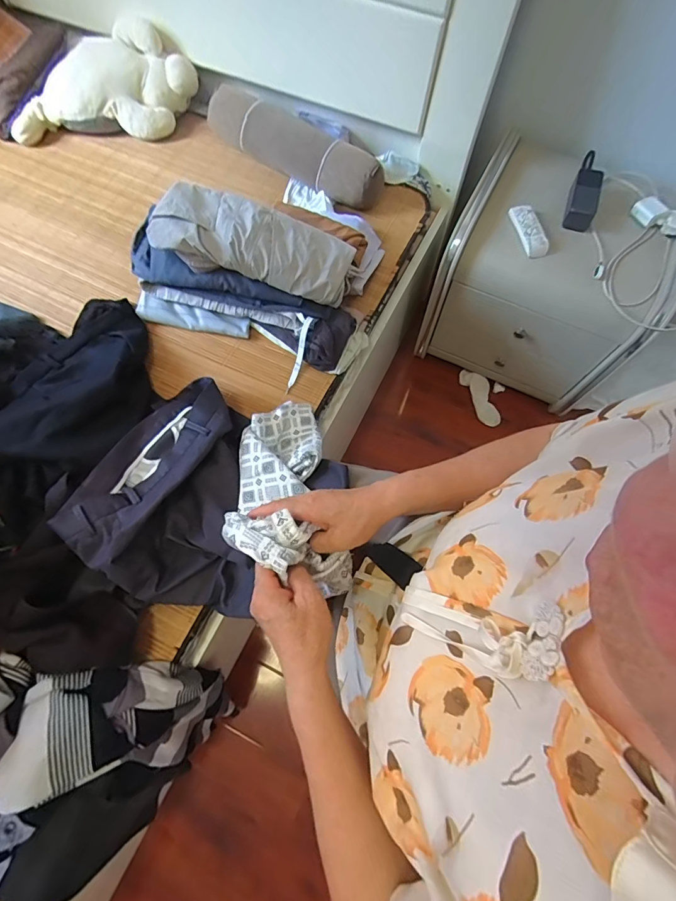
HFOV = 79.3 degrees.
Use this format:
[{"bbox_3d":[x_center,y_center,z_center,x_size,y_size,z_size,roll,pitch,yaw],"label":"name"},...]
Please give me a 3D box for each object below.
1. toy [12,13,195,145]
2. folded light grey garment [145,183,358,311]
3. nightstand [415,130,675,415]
[{"bbox_3d":[-0.601,-0.943,1.047,0.462,0.163,0.209,-2,68,-1],"label":"toy"},{"bbox_3d":[-0.153,-0.396,0.779,0.361,0.082,0.148,14,68,-11],"label":"folded light grey garment"},{"bbox_3d":[0.550,-0.452,1.092,0.487,0.429,0.463,25,71,10],"label":"nightstand"}]

